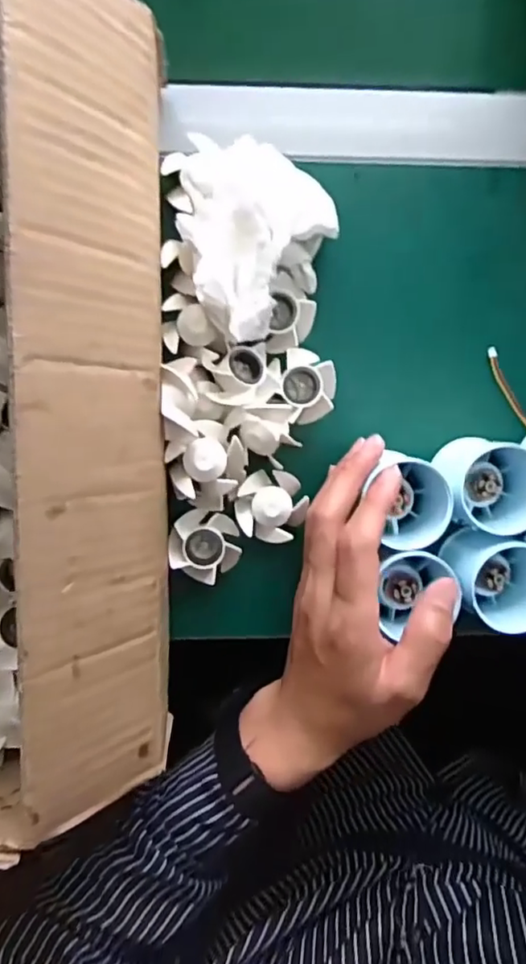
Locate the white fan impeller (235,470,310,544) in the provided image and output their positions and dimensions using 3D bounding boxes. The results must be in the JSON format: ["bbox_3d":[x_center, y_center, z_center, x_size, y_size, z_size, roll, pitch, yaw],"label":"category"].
[{"bbox_3d":[0.005,0.014,0.362,0.041,0.013,0.043,0,94,-3],"label":"white fan impeller"}]

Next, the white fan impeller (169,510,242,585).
[{"bbox_3d":[-0.036,0.040,0.362,0.042,0.016,0.043,5,93,-3],"label":"white fan impeller"}]

